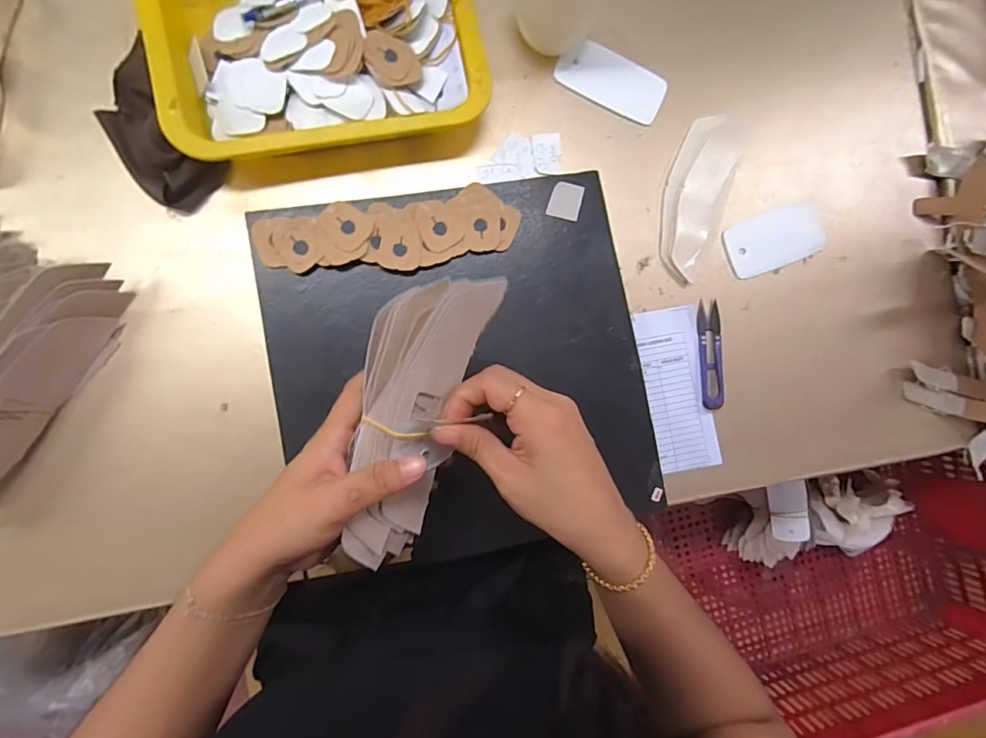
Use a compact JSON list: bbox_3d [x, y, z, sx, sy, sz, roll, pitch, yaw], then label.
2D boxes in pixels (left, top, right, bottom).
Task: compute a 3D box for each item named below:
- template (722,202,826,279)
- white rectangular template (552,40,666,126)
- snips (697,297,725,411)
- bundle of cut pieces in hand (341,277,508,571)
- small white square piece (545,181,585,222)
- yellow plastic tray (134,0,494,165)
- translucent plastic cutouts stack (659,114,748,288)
[{"bbox_3d":[0.273,-0.126,0.457,0.102,0.007,0.052,-21,90,-7],"label":"template"},{"bbox_3d":[0.112,-0.272,0.446,0.102,0.006,0.052,24,89,-4],"label":"white rectangular template"},{"bbox_3d":[0.206,-0.013,0.444,0.023,0.009,0.099,-2,88,-7],"label":"snips"},{"bbox_3d":[-0.055,0.028,0.300,0.065,0.049,0.185,6,105,-46],"label":"bundle of cut pieces in hand"},{"bbox_3d":[0.064,-0.147,0.414,0.027,0.004,0.031,14,88,0],"label":"small white square piece"},{"bbox_3d":[-0.141,-0.282,0.387,0.251,0.037,0.198,-12,89,-7],"label":"yellow plastic tray"},{"bbox_3d":[0.193,-0.165,0.446,0.060,0.013,0.163,21,85,-6],"label":"translucent plastic cutouts stack"}]

